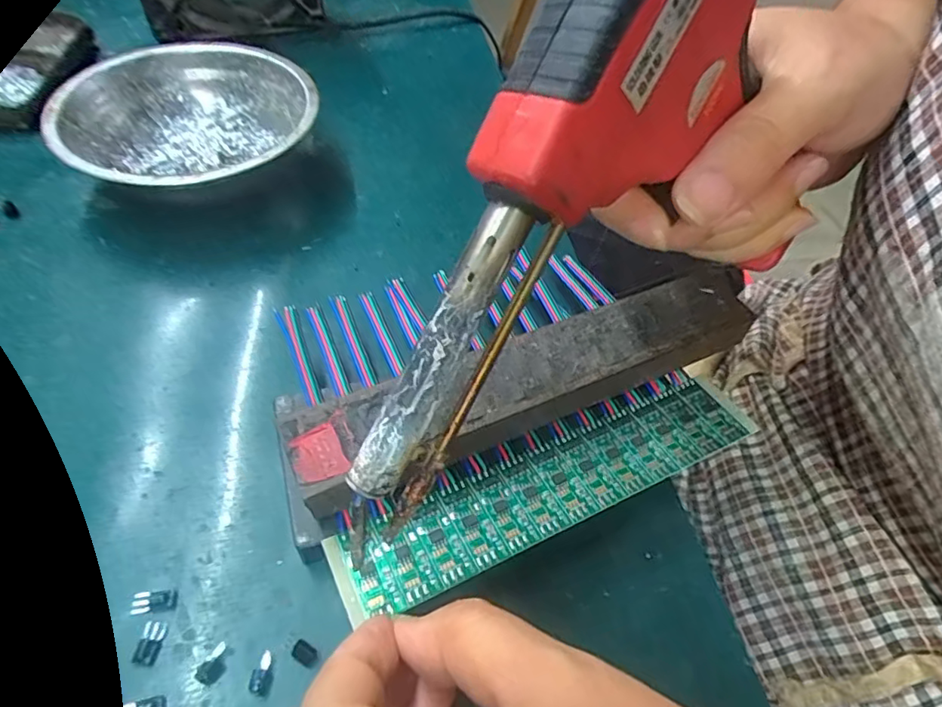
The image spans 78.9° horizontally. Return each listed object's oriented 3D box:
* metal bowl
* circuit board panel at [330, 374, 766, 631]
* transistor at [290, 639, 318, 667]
[{"bbox_3d":[-0.148,-0.117,0.306,0.122,0.043,0.122,3,52,-4],"label":"metal bowl"},{"bbox_3d":[0.032,0.046,0.204,0.162,0.004,0.030,-19,56,-20],"label":"circuit board panel"},{"bbox_3d":[-0.052,0.093,0.178,0.008,0.004,0.006,27,54,15],"label":"transistor"}]

